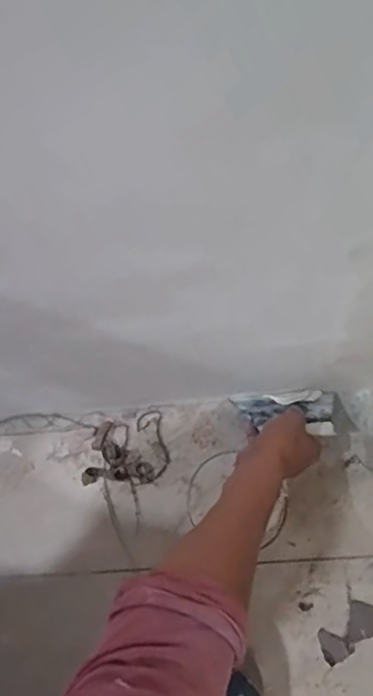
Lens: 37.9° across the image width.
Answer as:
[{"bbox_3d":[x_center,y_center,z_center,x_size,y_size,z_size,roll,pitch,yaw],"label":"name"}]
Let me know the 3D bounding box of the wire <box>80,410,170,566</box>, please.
[{"bbox_3d":[-0.083,0.135,0.707,0.112,0.025,0.088,-12,71,-2],"label":"wire"}]

